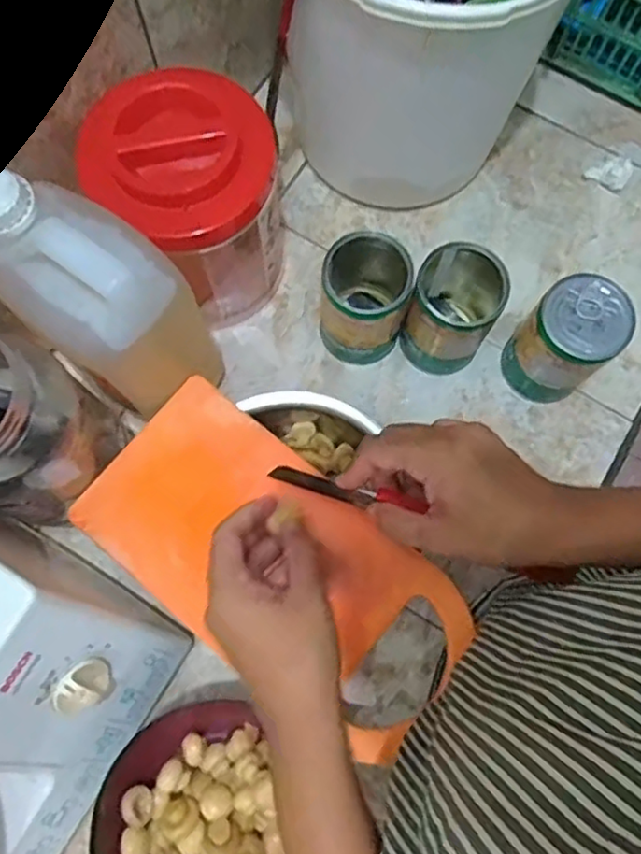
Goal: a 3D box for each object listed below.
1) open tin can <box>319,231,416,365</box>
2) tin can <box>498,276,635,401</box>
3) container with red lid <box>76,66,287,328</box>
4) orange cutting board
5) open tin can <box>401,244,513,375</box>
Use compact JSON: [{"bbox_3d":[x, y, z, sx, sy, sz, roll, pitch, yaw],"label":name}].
[{"bbox_3d":[0.040,-0.106,0.555,0.066,0.116,0.067,0,75,-1],"label":"open tin can"},{"bbox_3d":[0.203,-0.069,0.546,0.073,0.113,0.069,0,75,-1],"label":"tin can"},{"bbox_3d":[-0.098,-0.179,0.534,0.127,0.177,0.129,37,78,9],"label":"container with red lid"},{"bbox_3d":[-0.033,0.096,0.463,0.279,0.017,0.142,38,76,10],"label":"orange cutting board"},{"bbox_3d":[0.113,-0.102,0.554,0.068,0.107,0.082,25,76,6],"label":"open tin can"}]

